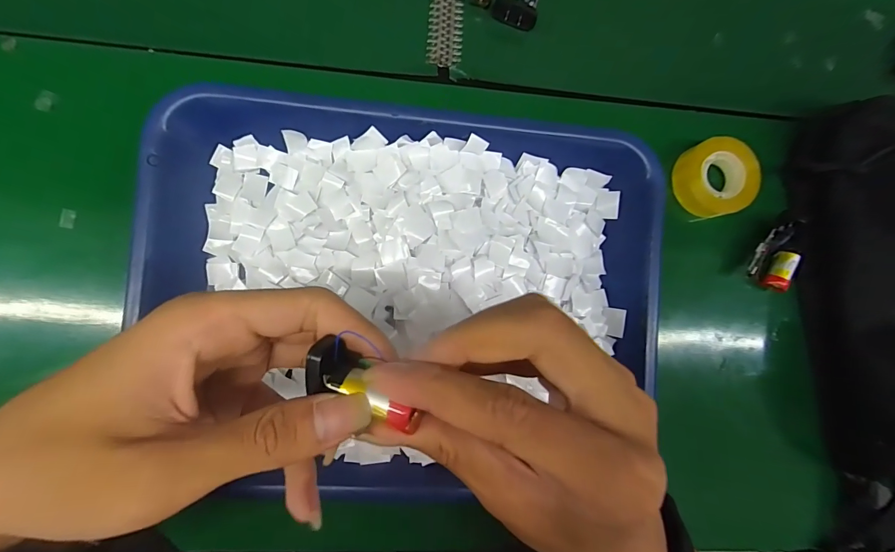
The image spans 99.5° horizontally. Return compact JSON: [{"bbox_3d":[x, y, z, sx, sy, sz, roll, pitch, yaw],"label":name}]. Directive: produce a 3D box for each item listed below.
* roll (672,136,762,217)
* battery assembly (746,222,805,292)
[{"bbox_3d":[0.206,-0.075,0.290,0.052,0.022,0.055,0,93,-5],"label":"roll"},{"bbox_3d":[0.253,-0.017,0.290,0.032,0.021,0.050,27,90,-6],"label":"battery assembly"}]

